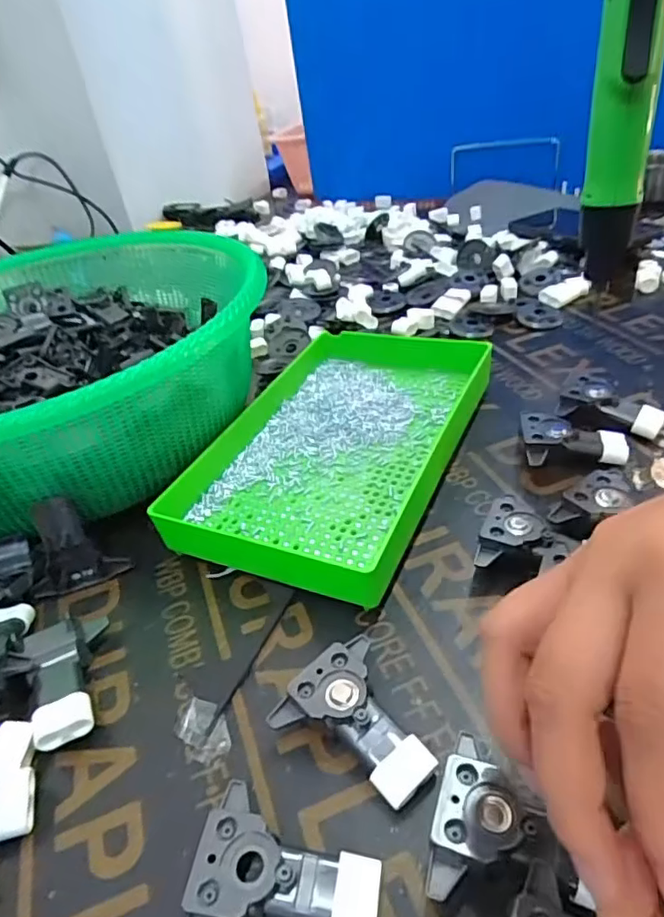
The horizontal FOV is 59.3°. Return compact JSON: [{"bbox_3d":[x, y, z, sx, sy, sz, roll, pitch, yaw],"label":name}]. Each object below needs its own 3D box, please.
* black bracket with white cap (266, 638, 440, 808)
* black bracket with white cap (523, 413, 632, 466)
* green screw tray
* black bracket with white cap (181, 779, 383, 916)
[{"bbox_3d":[0.014,0.115,0.254,0.053,0.023,0.064,-34,44,-29],"label":"black bracket with white cap"},{"bbox_3d":[0.159,-0.009,0.385,0.067,0.026,0.041,-3,38,9],"label":"black bracket with white cap"},{"bbox_3d":[0.002,-0.013,0.402,0.154,0.031,0.250,12,42,26],"label":"green screw tray"},{"bbox_3d":[-0.016,0.152,0.211,0.064,0.023,0.054,-1,38,12],"label":"black bracket with white cap"}]

